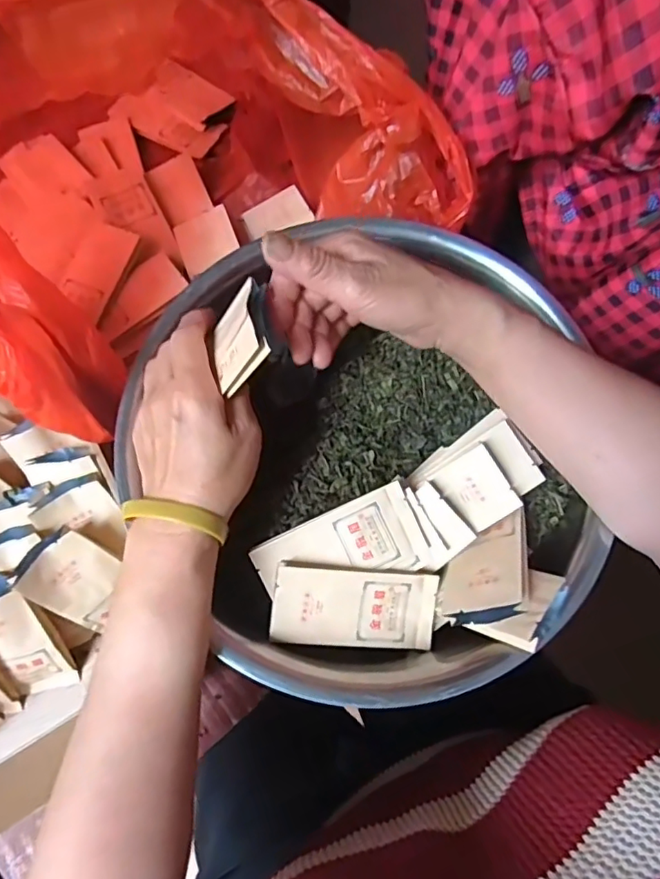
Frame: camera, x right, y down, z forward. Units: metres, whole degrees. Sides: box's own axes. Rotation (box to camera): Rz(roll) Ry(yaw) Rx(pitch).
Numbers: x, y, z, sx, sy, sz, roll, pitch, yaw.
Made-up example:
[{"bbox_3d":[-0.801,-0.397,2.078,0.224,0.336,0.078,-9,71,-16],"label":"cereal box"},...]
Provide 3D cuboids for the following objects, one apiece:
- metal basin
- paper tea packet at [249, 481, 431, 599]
[{"bbox_3d":[0.017,0.012,0.402,0.303,0.080,0.317,1,73,-2],"label":"metal basin"},{"bbox_3d":[0.009,0.078,0.374,0.109,0.006,0.059,-25,91,-4],"label":"paper tea packet"}]

